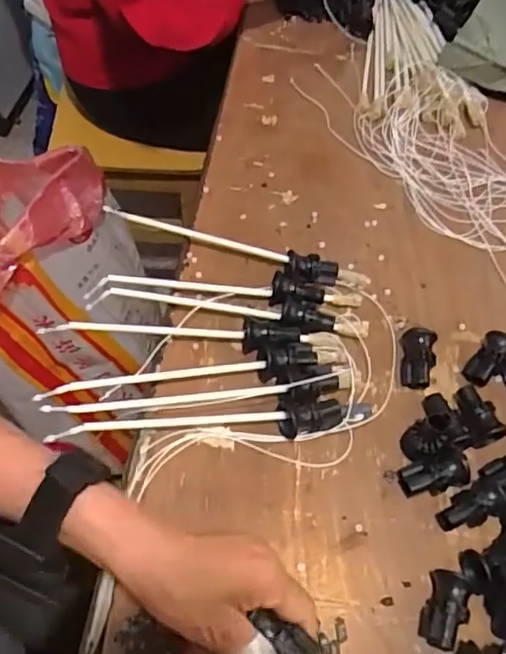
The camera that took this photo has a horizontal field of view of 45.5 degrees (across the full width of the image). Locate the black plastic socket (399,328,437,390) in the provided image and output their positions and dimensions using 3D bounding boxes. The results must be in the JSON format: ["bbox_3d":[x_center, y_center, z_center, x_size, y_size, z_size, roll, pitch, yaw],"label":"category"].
[{"bbox_3d":[0.141,0.025,0.511,0.024,0.033,0.051,10,56,2],"label":"black plastic socket"}]

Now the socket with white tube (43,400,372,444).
[{"bbox_3d":[-0.026,0.077,0.460,0.242,0.026,0.023,-6,57,-9],"label":"socket with white tube"}]

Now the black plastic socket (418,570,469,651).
[{"bbox_3d":[0.130,0.190,0.405,0.026,0.029,0.044,21,57,9],"label":"black plastic socket"}]

